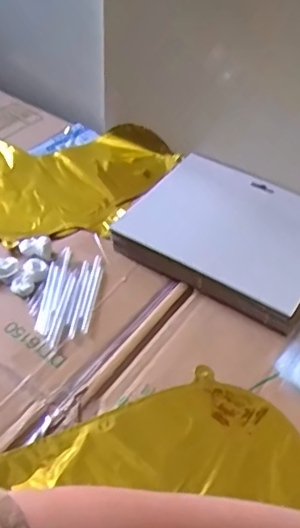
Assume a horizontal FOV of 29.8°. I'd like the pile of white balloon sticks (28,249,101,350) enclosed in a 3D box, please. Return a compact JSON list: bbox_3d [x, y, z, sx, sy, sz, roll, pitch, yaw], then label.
[{"bbox_3d":[-0.076,0.028,0.513,0.053,0.008,0.108,7,46,2],"label":"pile of white balloon sticks"}]

